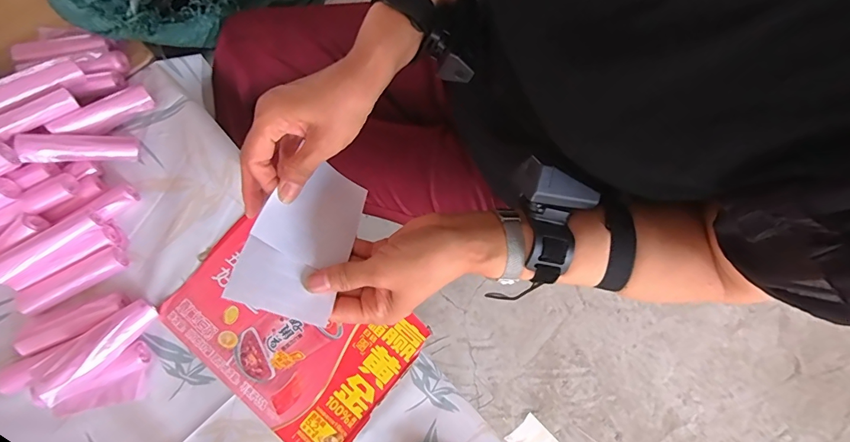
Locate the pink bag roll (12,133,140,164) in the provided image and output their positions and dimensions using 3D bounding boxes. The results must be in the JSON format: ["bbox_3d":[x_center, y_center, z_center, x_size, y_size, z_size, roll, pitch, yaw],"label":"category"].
[{"bbox_3d":[-0.419,-0.089,0.520,0.116,0.022,0.033,-6,76,-31],"label":"pink bag roll"}]

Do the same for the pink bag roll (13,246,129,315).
[{"bbox_3d":[-0.426,0.073,0.511,0.134,0.021,0.033,-28,79,-6],"label":"pink bag roll"}]

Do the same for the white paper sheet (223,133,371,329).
[{"bbox_3d":[-0.100,0.010,0.361,0.076,0.008,0.145,28,52,-20],"label":"white paper sheet"}]

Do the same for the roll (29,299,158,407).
[{"bbox_3d":[-0.364,0.140,0.471,0.035,0.023,0.128,37,58,7],"label":"roll"}]

